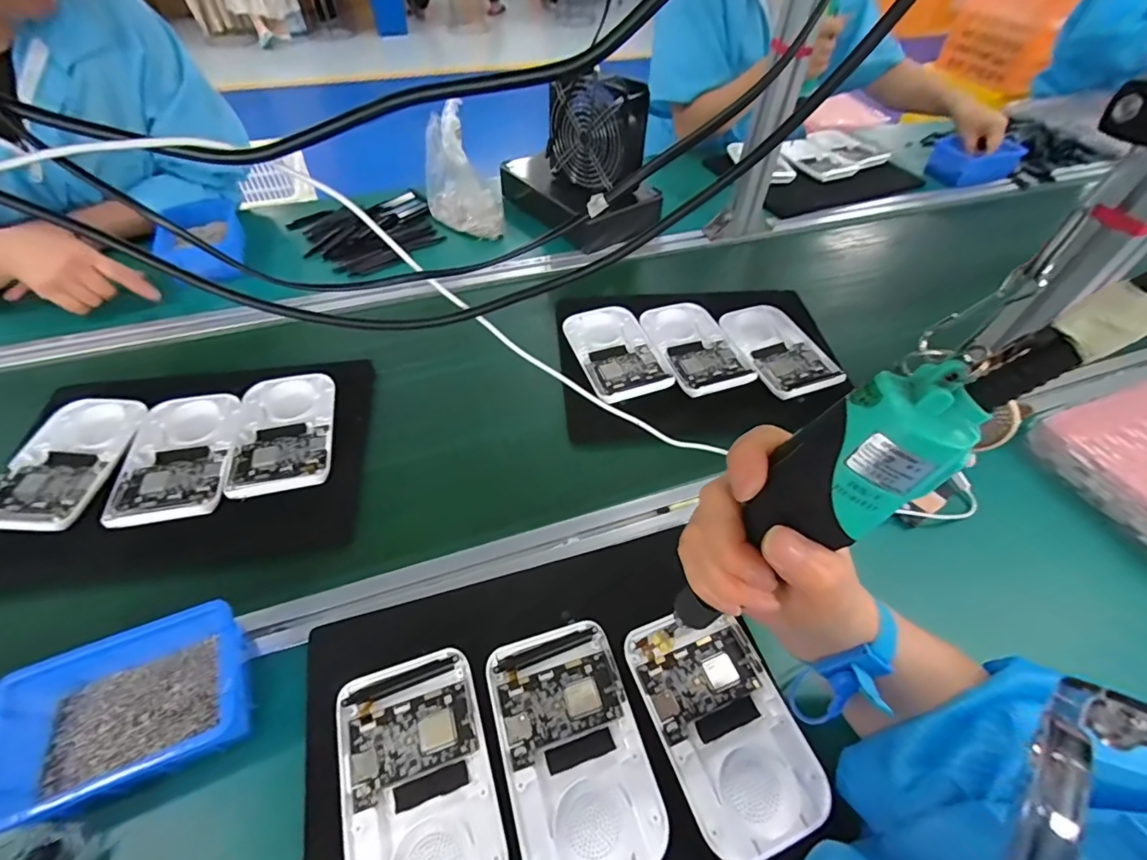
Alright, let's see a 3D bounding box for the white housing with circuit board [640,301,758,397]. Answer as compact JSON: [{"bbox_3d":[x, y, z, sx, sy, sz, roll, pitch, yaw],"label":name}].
[{"bbox_3d":[0.152,-0.106,0.628,0.100,0.015,0.157,-13,52,-13],"label":"white housing with circuit board"}]

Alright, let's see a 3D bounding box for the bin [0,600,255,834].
[{"bbox_3d":[-0.314,0.191,0.359,0.146,0.046,0.110,-18,53,-17],"label":"bin"}]

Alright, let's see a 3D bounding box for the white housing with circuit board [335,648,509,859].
[{"bbox_3d":[-0.105,0.240,0.341,0.097,0.017,0.153,-14,52,-14],"label":"white housing with circuit board"}]

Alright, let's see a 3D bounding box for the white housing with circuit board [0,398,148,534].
[{"bbox_3d":[-0.500,0.030,0.490,0.094,0.009,0.152,2,50,-1],"label":"white housing with circuit board"}]

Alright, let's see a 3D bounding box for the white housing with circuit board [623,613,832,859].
[{"bbox_3d":[0.110,0.211,0.369,0.096,0.012,0.152,-15,52,-14],"label":"white housing with circuit board"}]

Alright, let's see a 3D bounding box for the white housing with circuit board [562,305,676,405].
[{"bbox_3d":[0.052,-0.096,0.616,0.095,0.018,0.153,-15,52,-14],"label":"white housing with circuit board"}]

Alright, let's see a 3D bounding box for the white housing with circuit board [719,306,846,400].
[{"bbox_3d":[0.254,-0.104,0.625,0.095,0.015,0.163,-17,53,-16],"label":"white housing with circuit board"}]

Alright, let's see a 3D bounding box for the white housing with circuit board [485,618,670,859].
[{"bbox_3d":[-0.001,0.222,0.356,0.096,0.011,0.155,-13,52,-13],"label":"white housing with circuit board"}]

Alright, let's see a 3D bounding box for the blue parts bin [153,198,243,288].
[{"bbox_3d":[-0.542,-0.271,0.734,0.103,0.077,0.126,-12,52,-12],"label":"blue parts bin"}]

